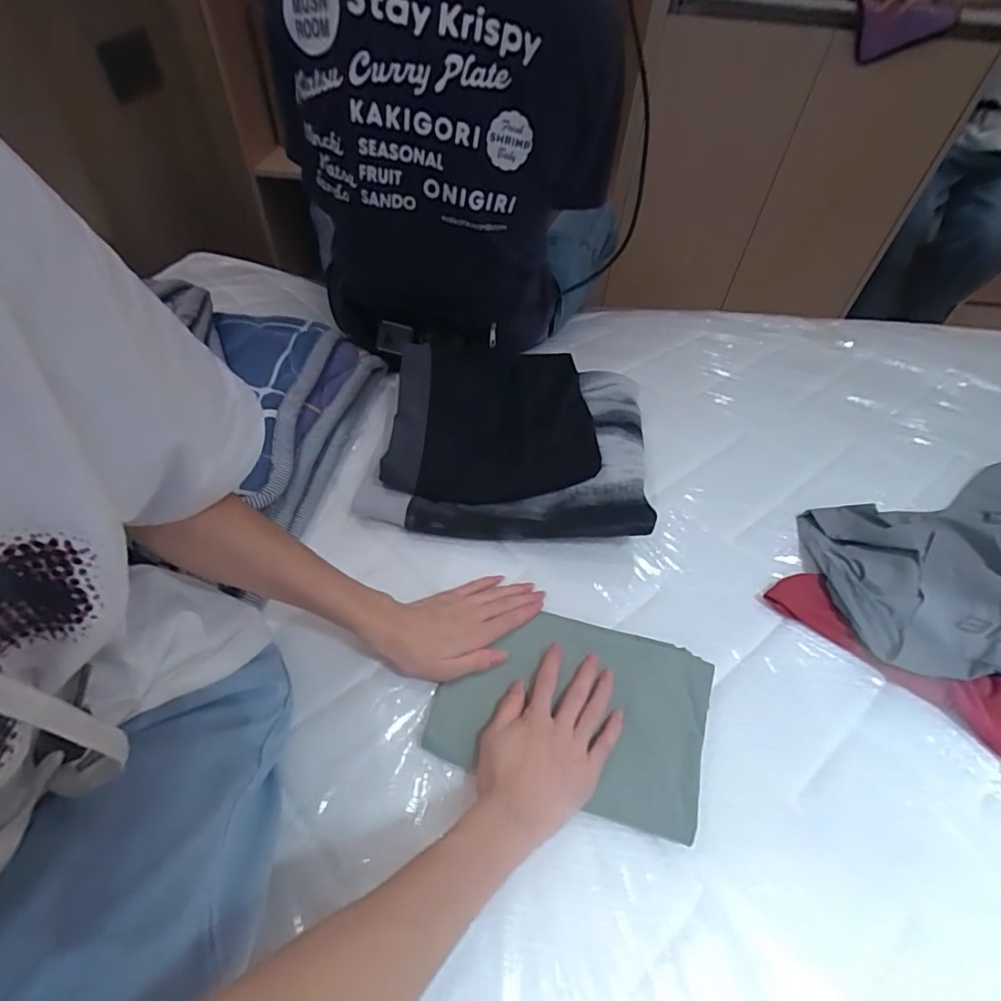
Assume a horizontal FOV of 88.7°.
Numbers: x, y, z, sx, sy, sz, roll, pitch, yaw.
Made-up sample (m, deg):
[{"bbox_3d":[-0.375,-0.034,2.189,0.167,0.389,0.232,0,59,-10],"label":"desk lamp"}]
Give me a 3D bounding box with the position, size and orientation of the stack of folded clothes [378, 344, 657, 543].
[{"bbox_3d":[0.025,-0.094,0.648,0.310,0.087,0.292,2,57,5],"label":"stack of folded clothes"}]

